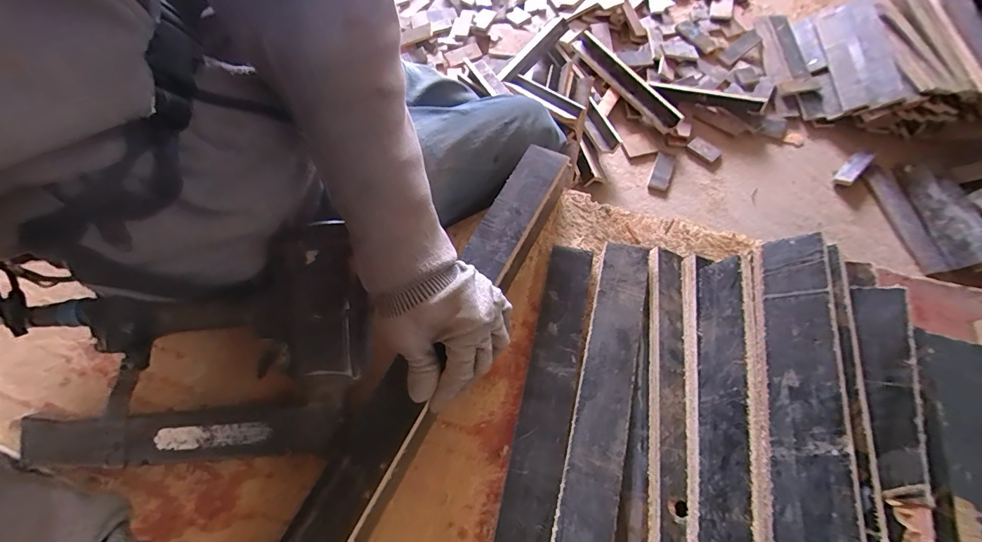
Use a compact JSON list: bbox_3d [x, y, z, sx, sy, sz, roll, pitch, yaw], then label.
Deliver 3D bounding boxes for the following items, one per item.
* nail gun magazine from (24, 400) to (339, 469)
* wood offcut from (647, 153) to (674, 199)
[{"bbox_3d":[-0.283,0.152,0.391,0.287,0.021,0.045,-3,65,0],"label":"nail gun magazine"},{"bbox_3d":[0.540,-0.305,1.331,0.058,0.033,0.153,19,67,10],"label":"wood offcut"}]

